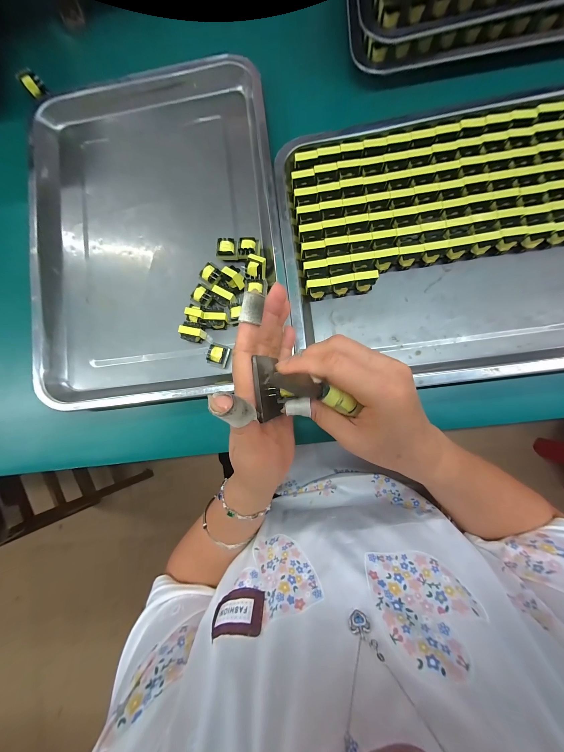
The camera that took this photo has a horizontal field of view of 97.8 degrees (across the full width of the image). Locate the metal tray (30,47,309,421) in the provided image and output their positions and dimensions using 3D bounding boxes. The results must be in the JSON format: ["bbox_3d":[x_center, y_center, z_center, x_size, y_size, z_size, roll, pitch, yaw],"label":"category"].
[{"bbox_3d":[-0.148,-0.169,0.294,0.291,0.035,0.390,-9,85,4],"label":"metal tray"}]

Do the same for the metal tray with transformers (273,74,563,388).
[{"bbox_3d":[0.194,-0.146,0.254,0.381,0.025,0.293,-8,86,4],"label":"metal tray with transformers"}]

